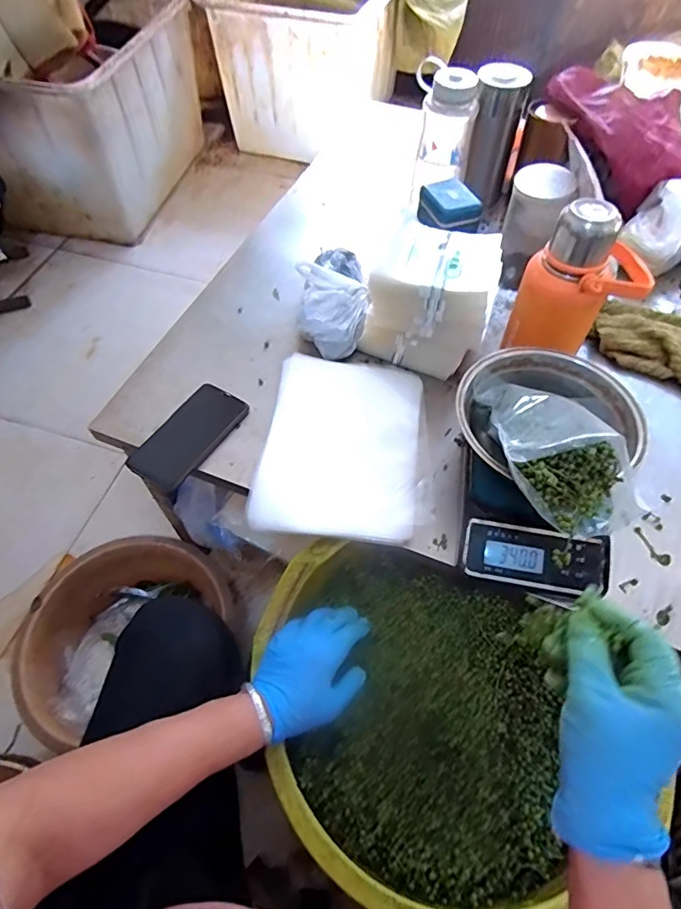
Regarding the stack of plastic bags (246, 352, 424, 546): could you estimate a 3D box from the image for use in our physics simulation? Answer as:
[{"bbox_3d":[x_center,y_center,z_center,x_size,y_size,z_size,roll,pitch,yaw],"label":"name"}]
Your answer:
[{"bbox_3d":[0.003,-0.018,0.610,0.185,0.014,0.246,7,58,4],"label":"stack of plastic bags"}]

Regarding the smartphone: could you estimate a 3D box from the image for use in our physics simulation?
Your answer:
[{"bbox_3d":[-0.186,-0.025,0.630,0.074,0.008,0.148,30,62,17],"label":"smartphone"}]

